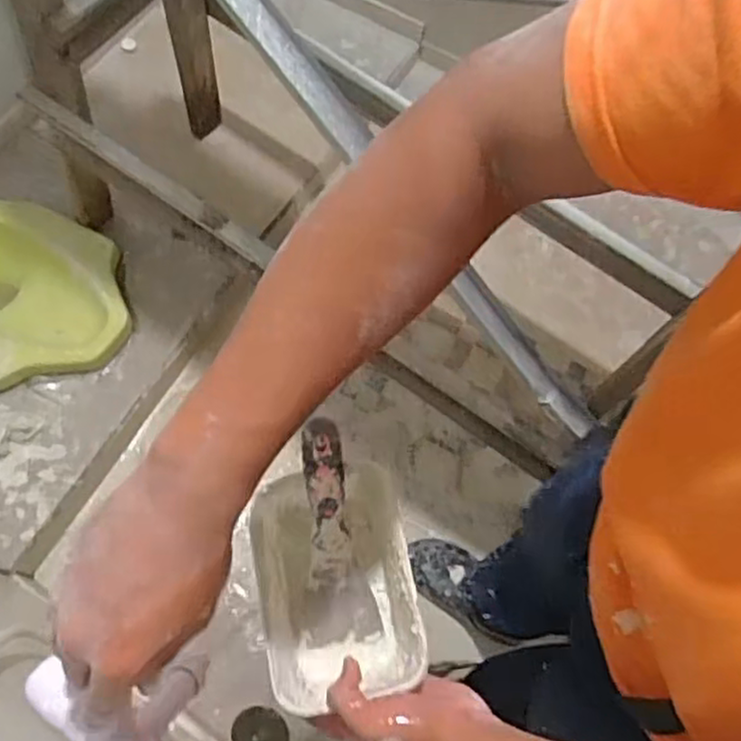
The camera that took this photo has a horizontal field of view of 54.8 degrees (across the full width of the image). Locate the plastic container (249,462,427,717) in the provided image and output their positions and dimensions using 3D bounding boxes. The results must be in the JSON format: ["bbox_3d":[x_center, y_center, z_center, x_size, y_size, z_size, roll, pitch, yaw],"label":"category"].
[{"bbox_3d":[-0.032,0.169,0.583,0.125,0.075,0.173,-10,70,-4],"label":"plastic container"}]

